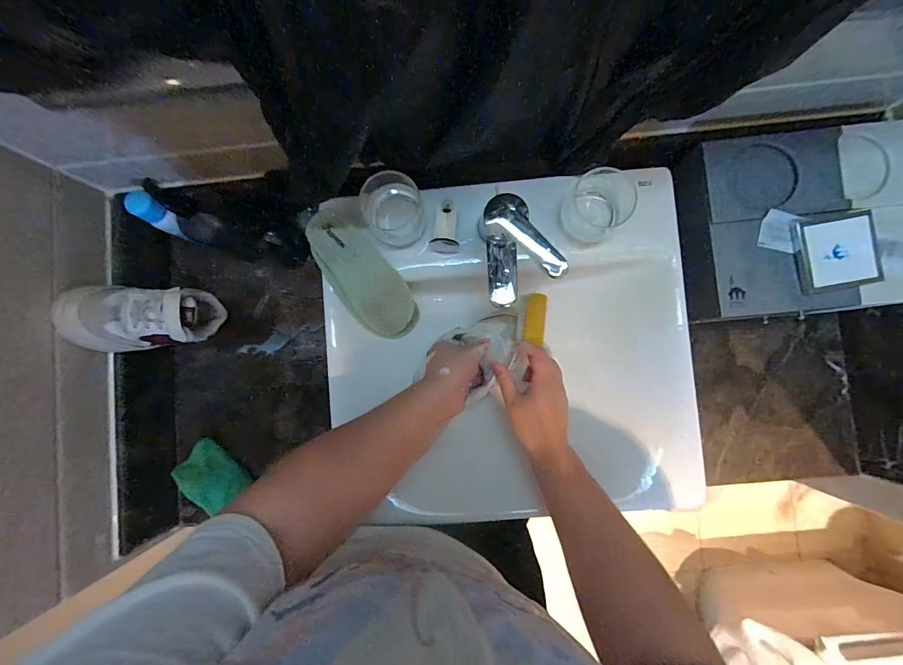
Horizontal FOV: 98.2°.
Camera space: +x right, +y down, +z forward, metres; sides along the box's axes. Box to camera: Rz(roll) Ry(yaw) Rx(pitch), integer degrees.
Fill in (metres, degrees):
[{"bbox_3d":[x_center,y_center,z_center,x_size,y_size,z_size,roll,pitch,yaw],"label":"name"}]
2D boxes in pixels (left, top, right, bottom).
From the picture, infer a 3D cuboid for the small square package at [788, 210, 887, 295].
[{"bbox_3d":[0.470,-0.097,0.477,0.091,0.021,0.087,-11,86,1],"label":"small square package"}]

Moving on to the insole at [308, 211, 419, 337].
[{"bbox_3d":[-0.115,-0.071,0.520,0.082,0.019,0.183,-38,109,0],"label":"insole"}]

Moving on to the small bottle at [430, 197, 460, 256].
[{"bbox_3d":[-0.006,-0.137,0.501,0.036,0.027,0.066,6,87,2],"label":"small bottle"}]

